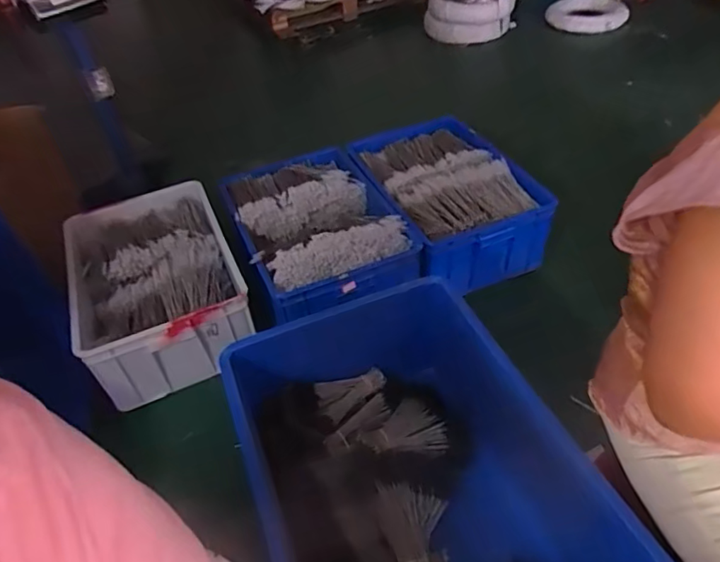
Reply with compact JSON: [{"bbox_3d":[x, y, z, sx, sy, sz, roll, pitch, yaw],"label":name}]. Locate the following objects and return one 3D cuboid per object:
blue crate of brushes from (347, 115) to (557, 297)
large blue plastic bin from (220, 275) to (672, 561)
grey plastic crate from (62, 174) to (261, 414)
[{"bbox_3d":[0.270,-0.261,1.734,0.456,0.232,0.688,-17,44,-10],"label":"blue crate of brushes"},{"bbox_3d":[0.079,0.290,0.810,0.455,0.208,0.675,-18,44,-11],"label":"large blue plastic bin"},{"bbox_3d":[-0.574,0.008,1.538,0.431,0.213,0.617,-20,45,-13],"label":"grey plastic crate"}]

